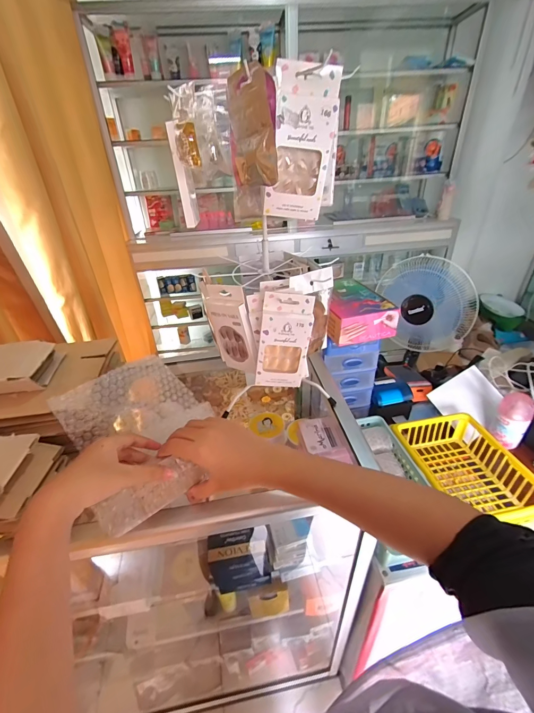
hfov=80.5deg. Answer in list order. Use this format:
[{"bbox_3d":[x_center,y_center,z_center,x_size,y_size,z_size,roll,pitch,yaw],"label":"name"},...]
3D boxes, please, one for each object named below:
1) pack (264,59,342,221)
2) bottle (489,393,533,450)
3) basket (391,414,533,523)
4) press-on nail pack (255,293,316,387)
[{"bbox_3d":[0.037,-0.230,0.350,0.080,0.141,0.016,-4,33,0],"label":"pack"},{"bbox_3d":[0.572,0.141,0.736,0.059,0.142,0.065,26,43,37],"label":"bottle"},{"bbox_3d":[0.402,0.234,0.669,0.202,0.083,0.246,-7,33,-5],"label":"basket"},{"bbox_3d":[0.023,-0.020,0.444,0.079,0.136,0.018,-5,33,-2],"label":"press-on nail pack"}]

